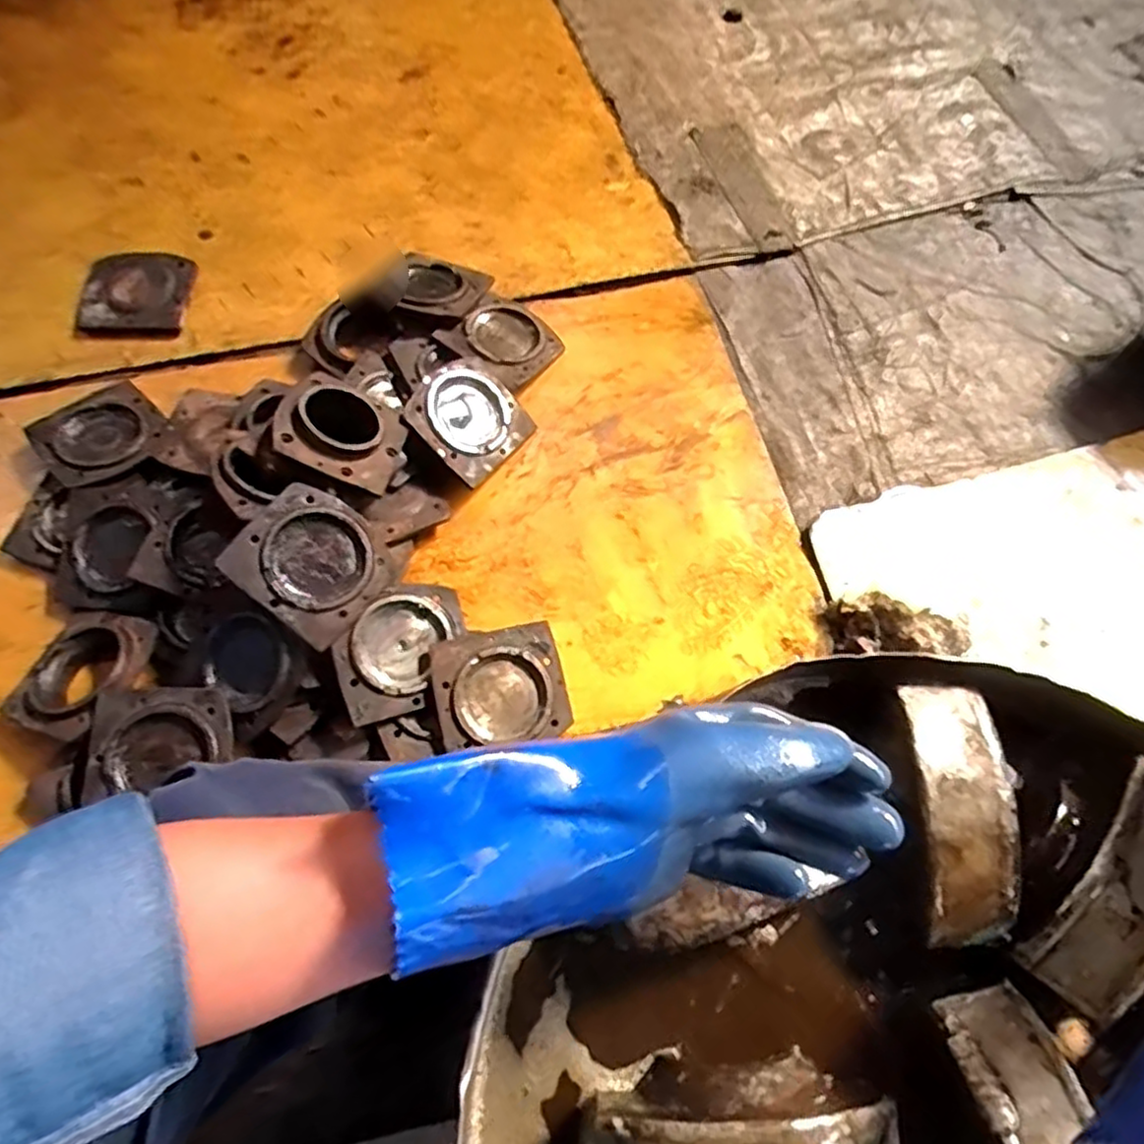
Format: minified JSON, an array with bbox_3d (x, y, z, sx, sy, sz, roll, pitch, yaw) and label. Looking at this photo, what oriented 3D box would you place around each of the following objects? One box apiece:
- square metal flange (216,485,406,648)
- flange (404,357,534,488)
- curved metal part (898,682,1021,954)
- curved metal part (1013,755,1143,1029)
[{"bbox_3d":[-0.313,-0.012,0.849,0.174,0.022,0.153,43,72,-7],"label":"square metal flange"},{"bbox_3d":[-0.148,-0.225,1.028,0.160,0.021,0.162,50,61,-14],"label":"flange"},{"bbox_3d":[0.253,0.157,0.459,0.061,0.035,0.162,0,70,-1],"label":"curved metal part"},{"bbox_3d":[0.341,0.198,0.434,0.061,0.023,0.147,30,82,15],"label":"curved metal part"}]

